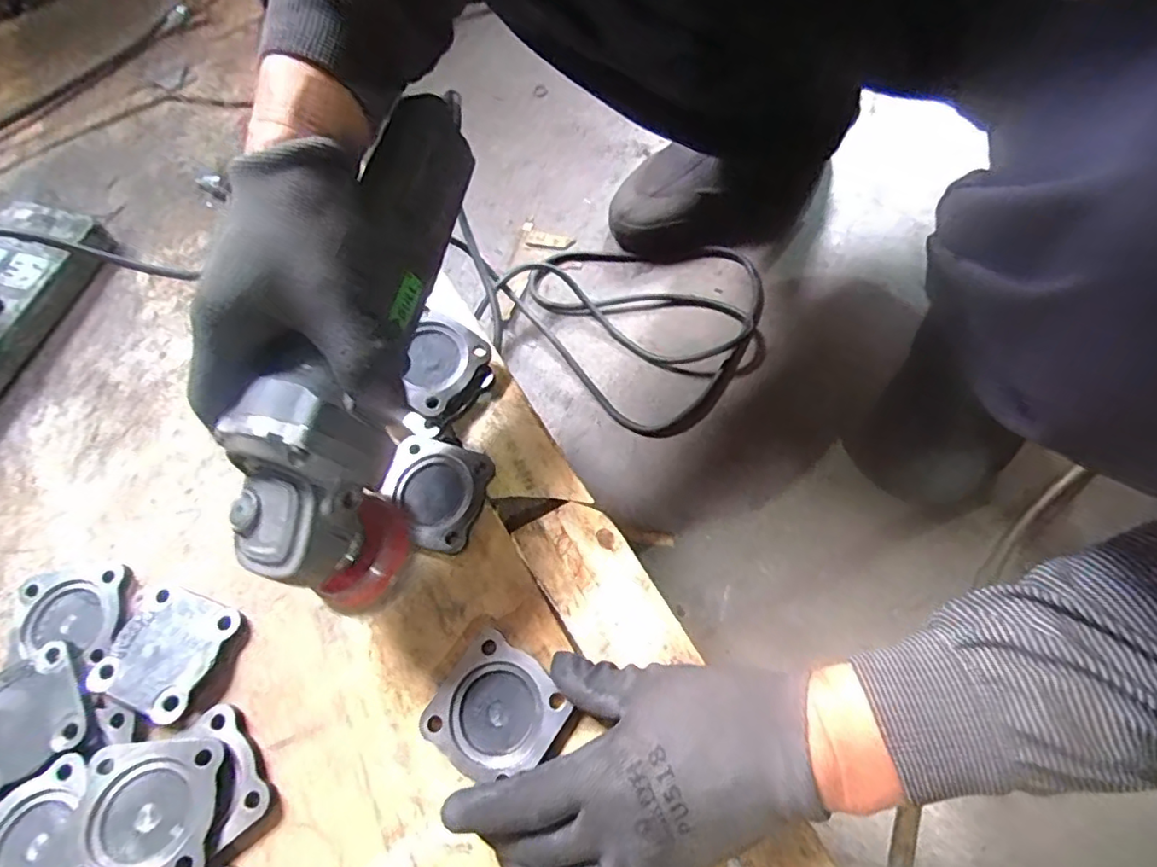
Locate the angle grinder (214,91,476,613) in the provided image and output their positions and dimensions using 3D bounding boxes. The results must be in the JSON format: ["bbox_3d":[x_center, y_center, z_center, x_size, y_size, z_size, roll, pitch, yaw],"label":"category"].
[{"bbox_3d":[-0.106,-0.052,0.320,0.074,0.081,0.276,11,78,8],"label":"angle grinder"}]

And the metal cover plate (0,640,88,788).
[{"bbox_3d":[-0.330,0.168,0.356,0.073,0.014,0.063,-30,67,-9],"label":"metal cover plate"}]

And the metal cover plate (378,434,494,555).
[{"bbox_3d":[-0.097,0.037,0.400,0.070,0.010,0.068,19,69,12],"label":"metal cover plate"}]

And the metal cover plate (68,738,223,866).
[{"bbox_3d":[-0.234,0.205,0.325,0.065,0.006,0.070,-1,60,-9],"label":"metal cover plate"}]

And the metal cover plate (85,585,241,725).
[{"bbox_3d":[-0.254,0.132,0.370,0.065,0.014,0.066,17,68,11],"label":"metal cover plate"}]

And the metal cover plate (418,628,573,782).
[{"bbox_3d":[-0.046,0.156,0.339,0.068,0.006,0.066,31,70,16],"label":"metal cover plate"}]

